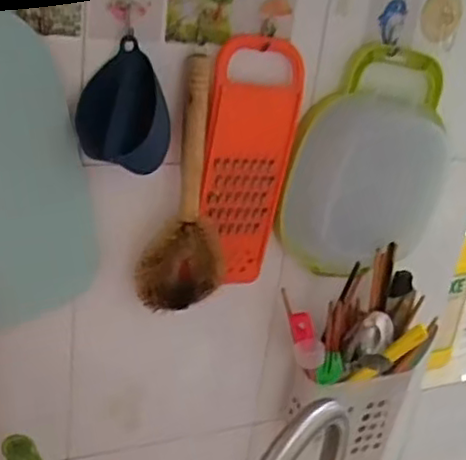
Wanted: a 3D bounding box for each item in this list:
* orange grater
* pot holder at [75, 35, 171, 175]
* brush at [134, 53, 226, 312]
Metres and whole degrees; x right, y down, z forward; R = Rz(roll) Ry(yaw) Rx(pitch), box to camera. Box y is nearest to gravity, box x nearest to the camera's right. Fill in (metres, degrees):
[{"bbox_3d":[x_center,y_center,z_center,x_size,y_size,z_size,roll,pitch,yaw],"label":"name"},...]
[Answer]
[{"bbox_3d":[0.013,-0.057,0.619,0.084,0.230,0.024,-9,28,-34],"label":"orange grater"},{"bbox_3d":[-0.086,-0.096,0.535,0.071,0.088,0.064,5,23,-7],"label":"pot holder"},{"bbox_3d":[-0.039,-0.032,0.591,0.055,0.225,0.053,22,27,30],"label":"brush"}]

